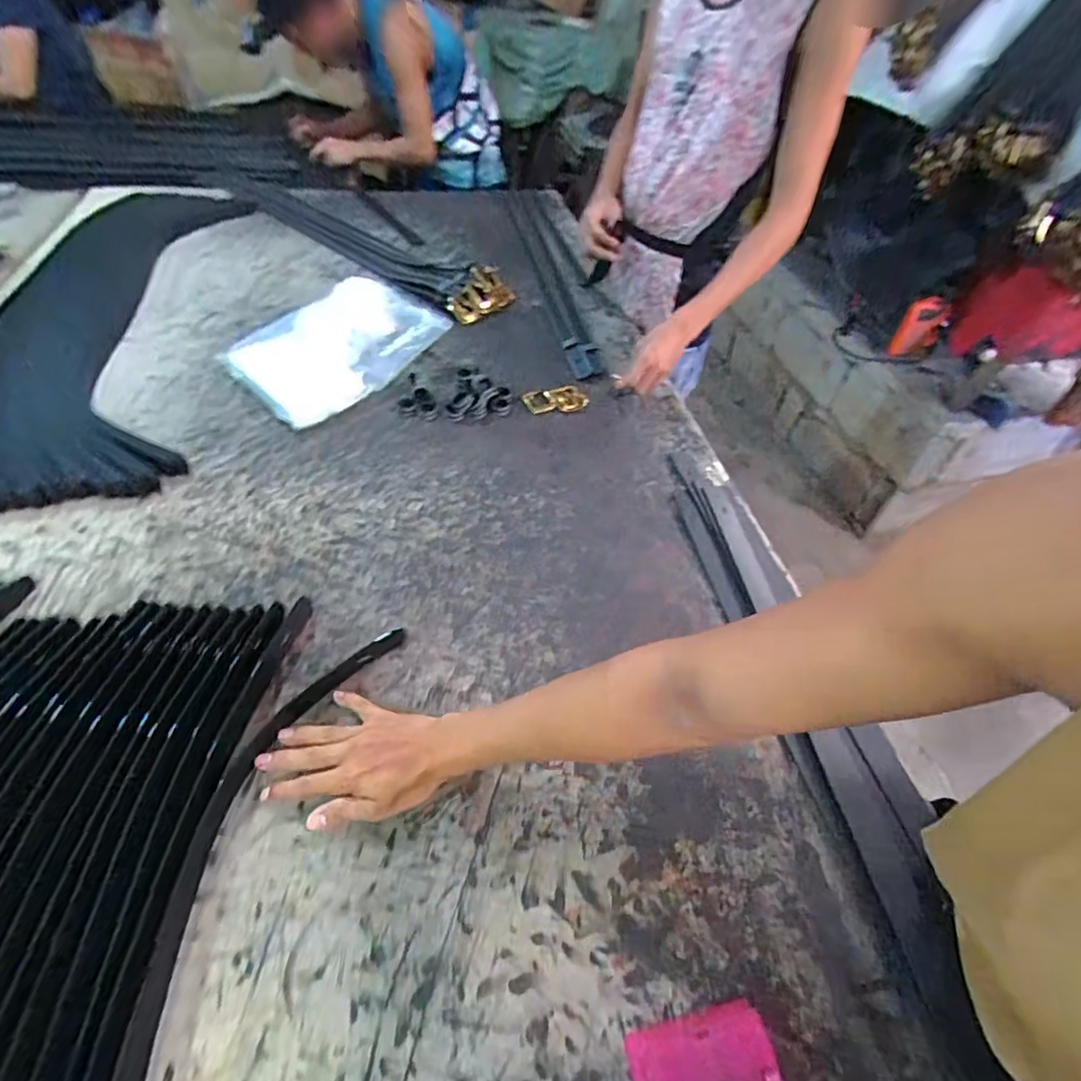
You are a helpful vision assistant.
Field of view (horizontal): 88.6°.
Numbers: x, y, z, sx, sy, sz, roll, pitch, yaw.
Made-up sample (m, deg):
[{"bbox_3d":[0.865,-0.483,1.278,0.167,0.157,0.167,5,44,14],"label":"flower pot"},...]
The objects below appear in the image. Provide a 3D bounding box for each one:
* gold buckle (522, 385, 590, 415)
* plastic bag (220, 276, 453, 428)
[{"bbox_3d":[0.025,-0.239,0.936,0.109,0.015,0.055,-6,50,-11],"label":"gold buckle"},{"bbox_3d":[-0.334,-0.332,0.928,0.317,0.108,0.219,-31,58,-28],"label":"plastic bag"}]

